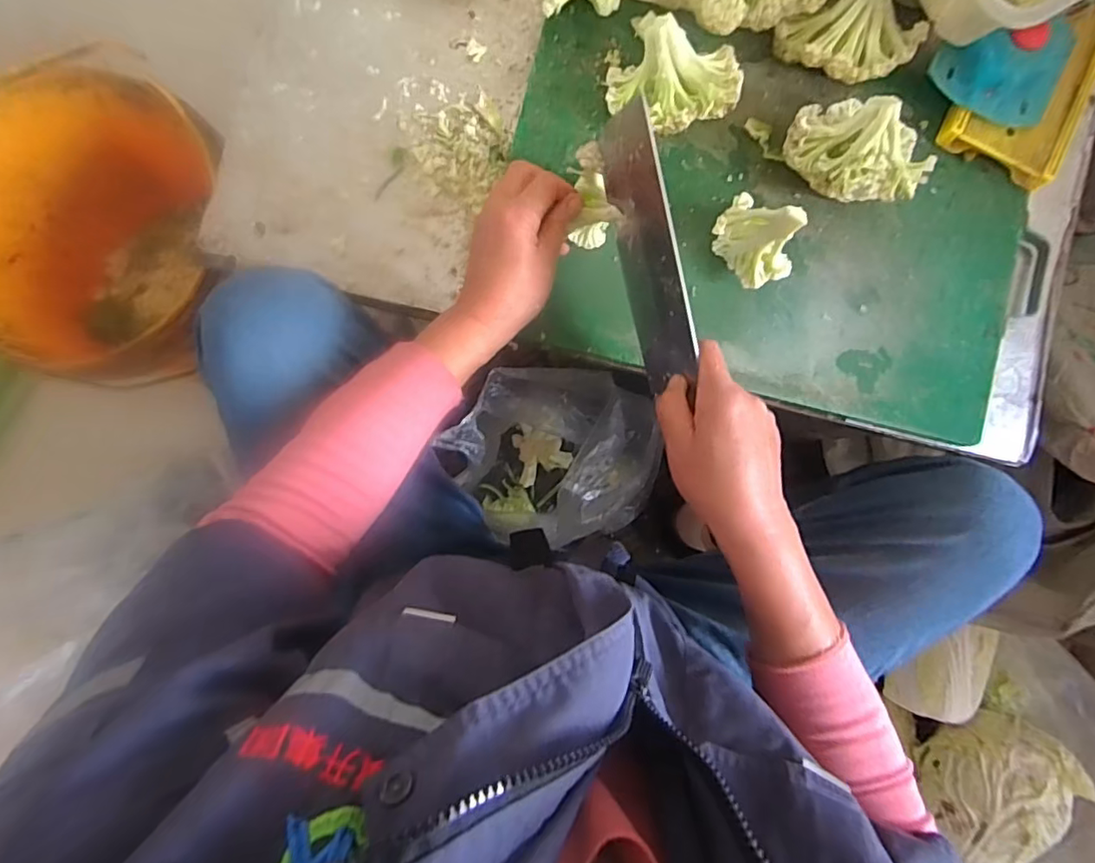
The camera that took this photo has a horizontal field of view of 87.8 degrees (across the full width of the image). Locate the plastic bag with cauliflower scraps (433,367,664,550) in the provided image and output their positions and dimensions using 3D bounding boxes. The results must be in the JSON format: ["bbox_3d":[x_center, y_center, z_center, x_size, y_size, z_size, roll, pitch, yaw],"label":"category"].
[{"bbox_3d":[-0.005,0.033,0.773,0.255,0.298,0.202,11,88,-1],"label":"plastic bag with cauliflower scraps"}]

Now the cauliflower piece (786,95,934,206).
[{"bbox_3d":[0.258,-0.234,0.473,0.109,0.069,0.078,38,88,0],"label":"cauliflower piece"}]

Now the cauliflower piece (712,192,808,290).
[{"bbox_3d":[0.170,-0.156,0.464,0.034,0.082,0.071,-39,90,-2],"label":"cauliflower piece"}]

